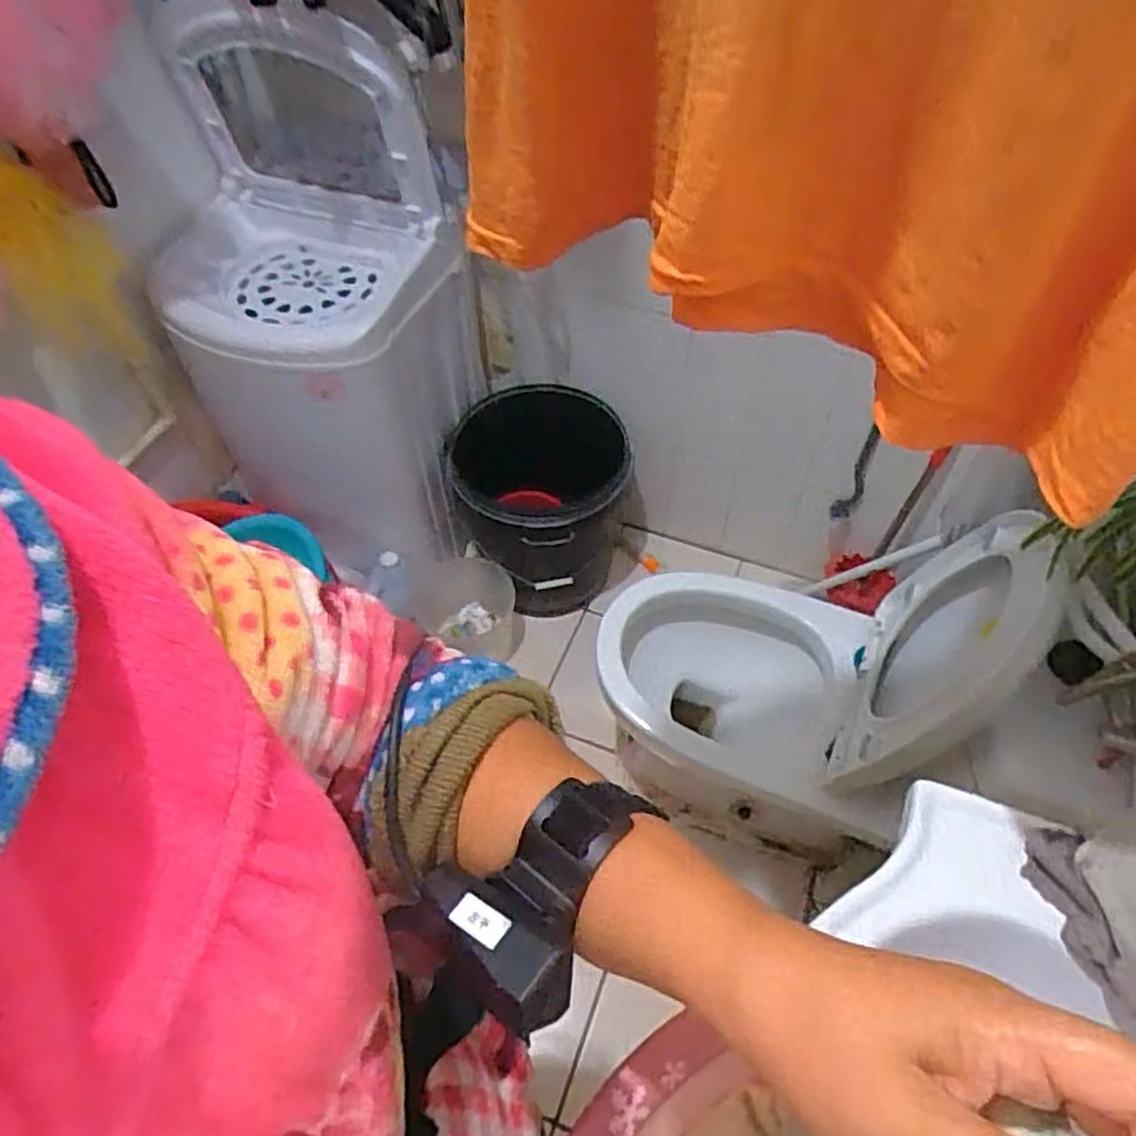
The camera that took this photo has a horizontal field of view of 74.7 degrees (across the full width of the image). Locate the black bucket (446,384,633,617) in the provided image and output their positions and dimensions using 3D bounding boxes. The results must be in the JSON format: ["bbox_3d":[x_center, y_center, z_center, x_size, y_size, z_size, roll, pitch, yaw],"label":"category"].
[{"bbox_3d":[-0.064,-0.122,1.682,0.369,0.444,0.353,-1,54,1],"label":"black bucket"}]

